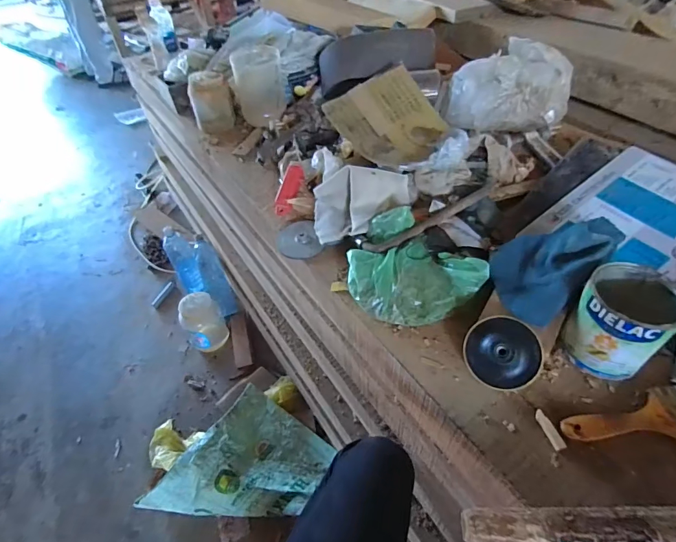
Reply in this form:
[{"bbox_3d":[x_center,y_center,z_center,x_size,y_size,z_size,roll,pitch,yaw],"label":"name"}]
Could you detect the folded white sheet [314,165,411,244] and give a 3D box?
[{"bbox_3d":[0.045,-0.122,0.673,0.177,0.072,0.123,-2,46,2],"label":"folded white sheet"}]

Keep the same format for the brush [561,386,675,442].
[{"bbox_3d":[0.351,0.167,0.449,0.181,0.013,0.072,0,46,4],"label":"brush"}]

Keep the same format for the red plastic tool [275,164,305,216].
[{"bbox_3d":[-0.095,-0.161,0.768,0.035,0.019,0.112,11,69,15],"label":"red plastic tool"}]

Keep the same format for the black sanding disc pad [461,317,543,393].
[{"bbox_3d":[0.203,0.101,0.481,0.088,0.028,0.087,6,80,26],"label":"black sanding disc pad"}]

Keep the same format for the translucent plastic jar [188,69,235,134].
[{"bbox_3d":[-0.326,-0.434,1.002,0.099,0.123,0.083,-17,47,-12],"label":"translucent plastic jar"}]

